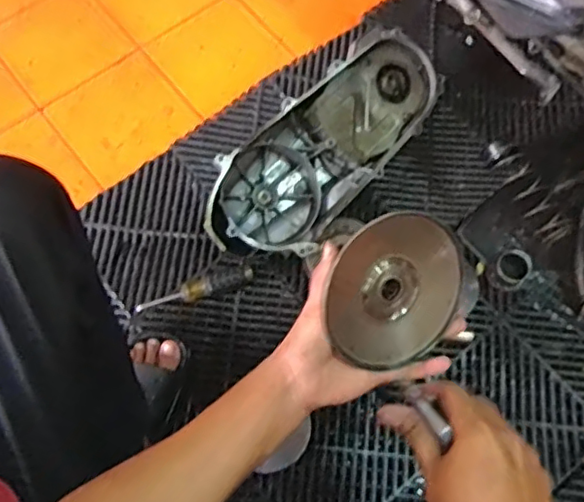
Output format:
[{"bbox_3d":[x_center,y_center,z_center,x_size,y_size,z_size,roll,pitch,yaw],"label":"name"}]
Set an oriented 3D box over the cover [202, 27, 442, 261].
[{"bbox_3d":[0.046,-0.148,0.892,0.422,0.082,0.183,-43,103,-15],"label":"cover"}]

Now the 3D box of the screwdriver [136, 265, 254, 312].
[{"bbox_3d":[-0.139,0.058,0.853,0.168,0.033,0.036,-24,71,-8],"label":"screwdriver"}]

